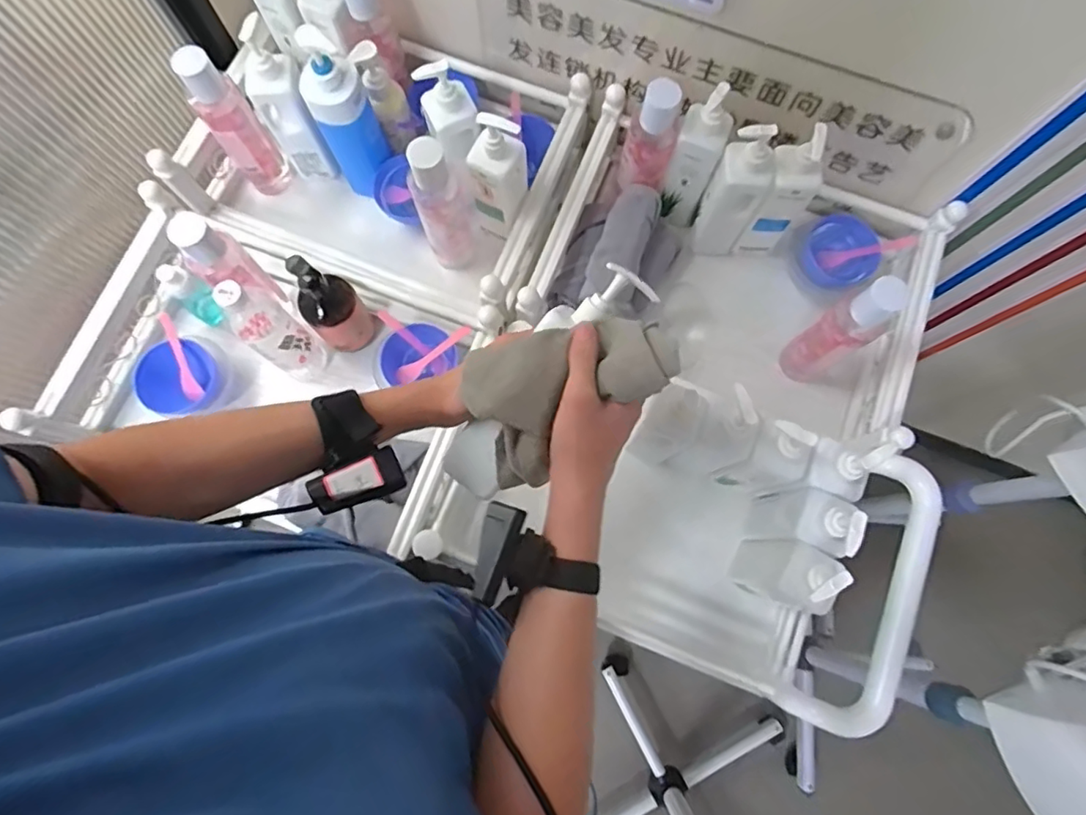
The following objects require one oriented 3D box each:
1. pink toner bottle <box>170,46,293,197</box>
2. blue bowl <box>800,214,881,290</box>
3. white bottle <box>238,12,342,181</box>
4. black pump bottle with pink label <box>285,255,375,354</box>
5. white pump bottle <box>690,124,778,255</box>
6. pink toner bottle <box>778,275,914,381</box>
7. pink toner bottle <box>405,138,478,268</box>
[{"bbox_3d":[-0.415,-0.377,0.776,0.061,0.222,0.057,-41,81,-9],"label":"pink toner bottle"},{"bbox_3d":[0.413,-0.211,0.812,0.085,0.065,0.099,-31,79,-7],"label":"blue bowl"},{"bbox_3d":[-0.342,-0.394,0.777,0.067,0.233,0.061,-31,79,-7],"label":"white bottle"},{"bbox_3d":[-0.268,-0.129,0.724,0.071,0.190,0.065,-34,80,-8],"label":"black pump bottle with pink label"},{"bbox_3d":[0.248,-0.275,0.754,0.067,0.223,0.054,7,77,1],"label":"white pump bottle"},{"bbox_3d":[0.367,-0.091,0.724,0.054,0.234,0.064,-31,79,-7],"label":"pink toner bottle"},{"bbox_3d":[-0.129,-0.256,0.748,0.070,0.222,0.051,-17,78,-4],"label":"pink toner bottle"}]

